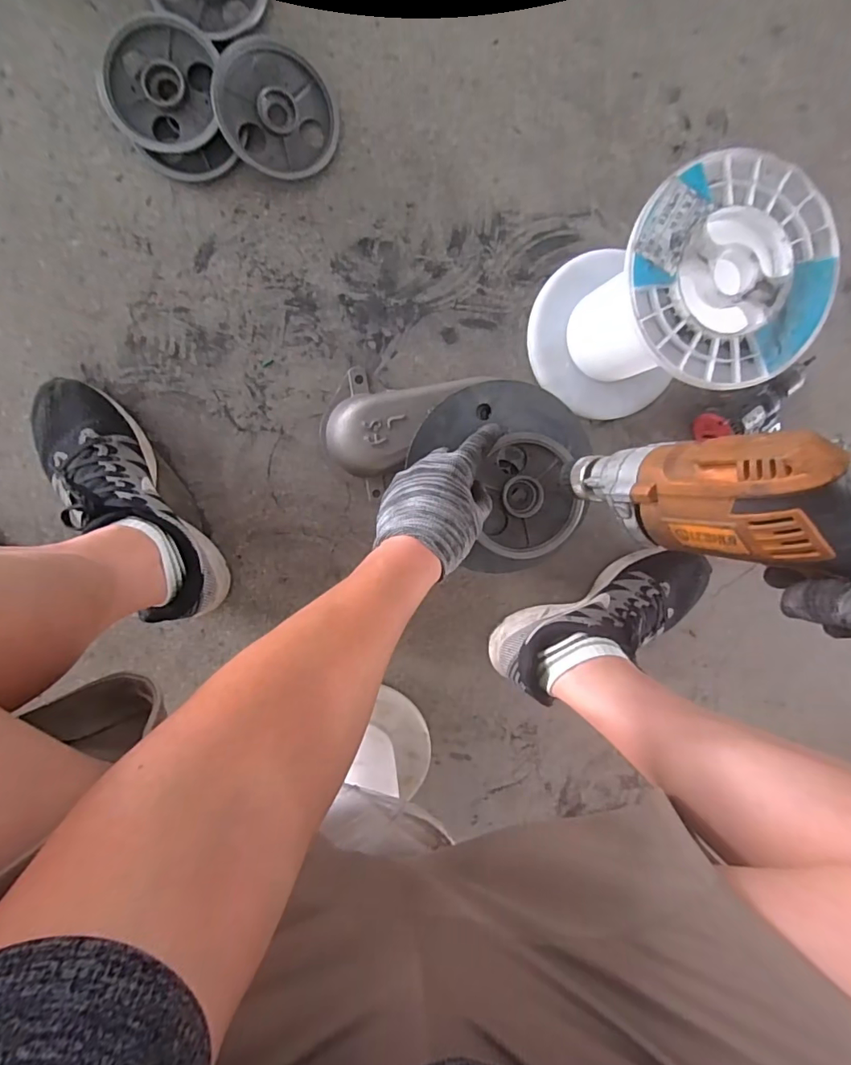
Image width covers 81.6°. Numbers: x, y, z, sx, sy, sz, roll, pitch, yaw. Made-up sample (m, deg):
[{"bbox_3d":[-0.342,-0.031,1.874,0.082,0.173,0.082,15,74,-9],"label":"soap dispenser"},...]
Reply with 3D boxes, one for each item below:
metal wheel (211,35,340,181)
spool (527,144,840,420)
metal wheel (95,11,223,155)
[{"bbox_3d":[-0.155,-0.445,0.520,0.120,0.020,0.120,-6,108,-18],"label":"metal wheel"},{"bbox_3d":[0.226,-0.217,0.495,0.172,0.230,0.173,-1,98,-5],"label":"spool"},{"bbox_3d":[-0.271,-0.460,0.506,0.114,0.029,0.119,-1,98,-5],"label":"metal wheel"}]

